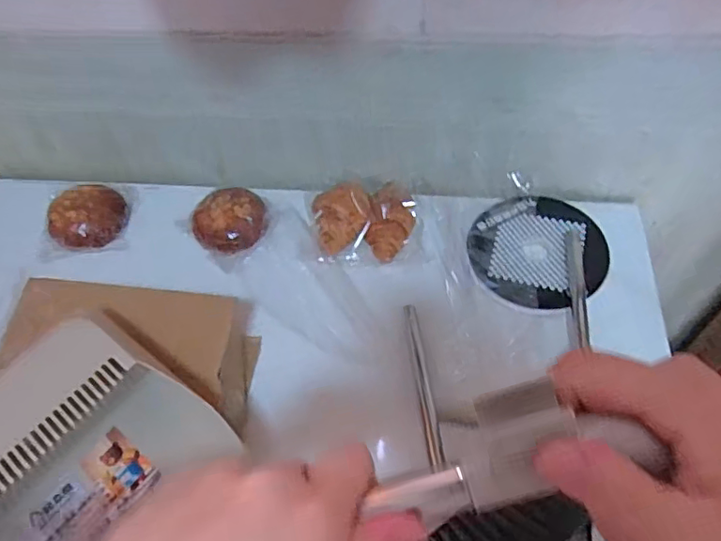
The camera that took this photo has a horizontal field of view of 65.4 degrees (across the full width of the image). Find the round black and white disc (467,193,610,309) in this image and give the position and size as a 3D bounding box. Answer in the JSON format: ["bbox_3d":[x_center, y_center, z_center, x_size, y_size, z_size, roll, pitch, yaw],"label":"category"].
[{"bbox_3d":[0.233,-0.027,0.733,0.175,0.013,0.163,-2,57,3],"label":"round black and white disc"}]

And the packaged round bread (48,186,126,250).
[{"bbox_3d":[-0.390,-0.078,0.797,0.089,0.045,0.095,-2,56,3],"label":"packaged round bread"}]

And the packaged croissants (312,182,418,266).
[{"bbox_3d":[0.004,-0.075,0.762,0.145,0.042,0.122,-2,56,3],"label":"packaged croissants"}]

